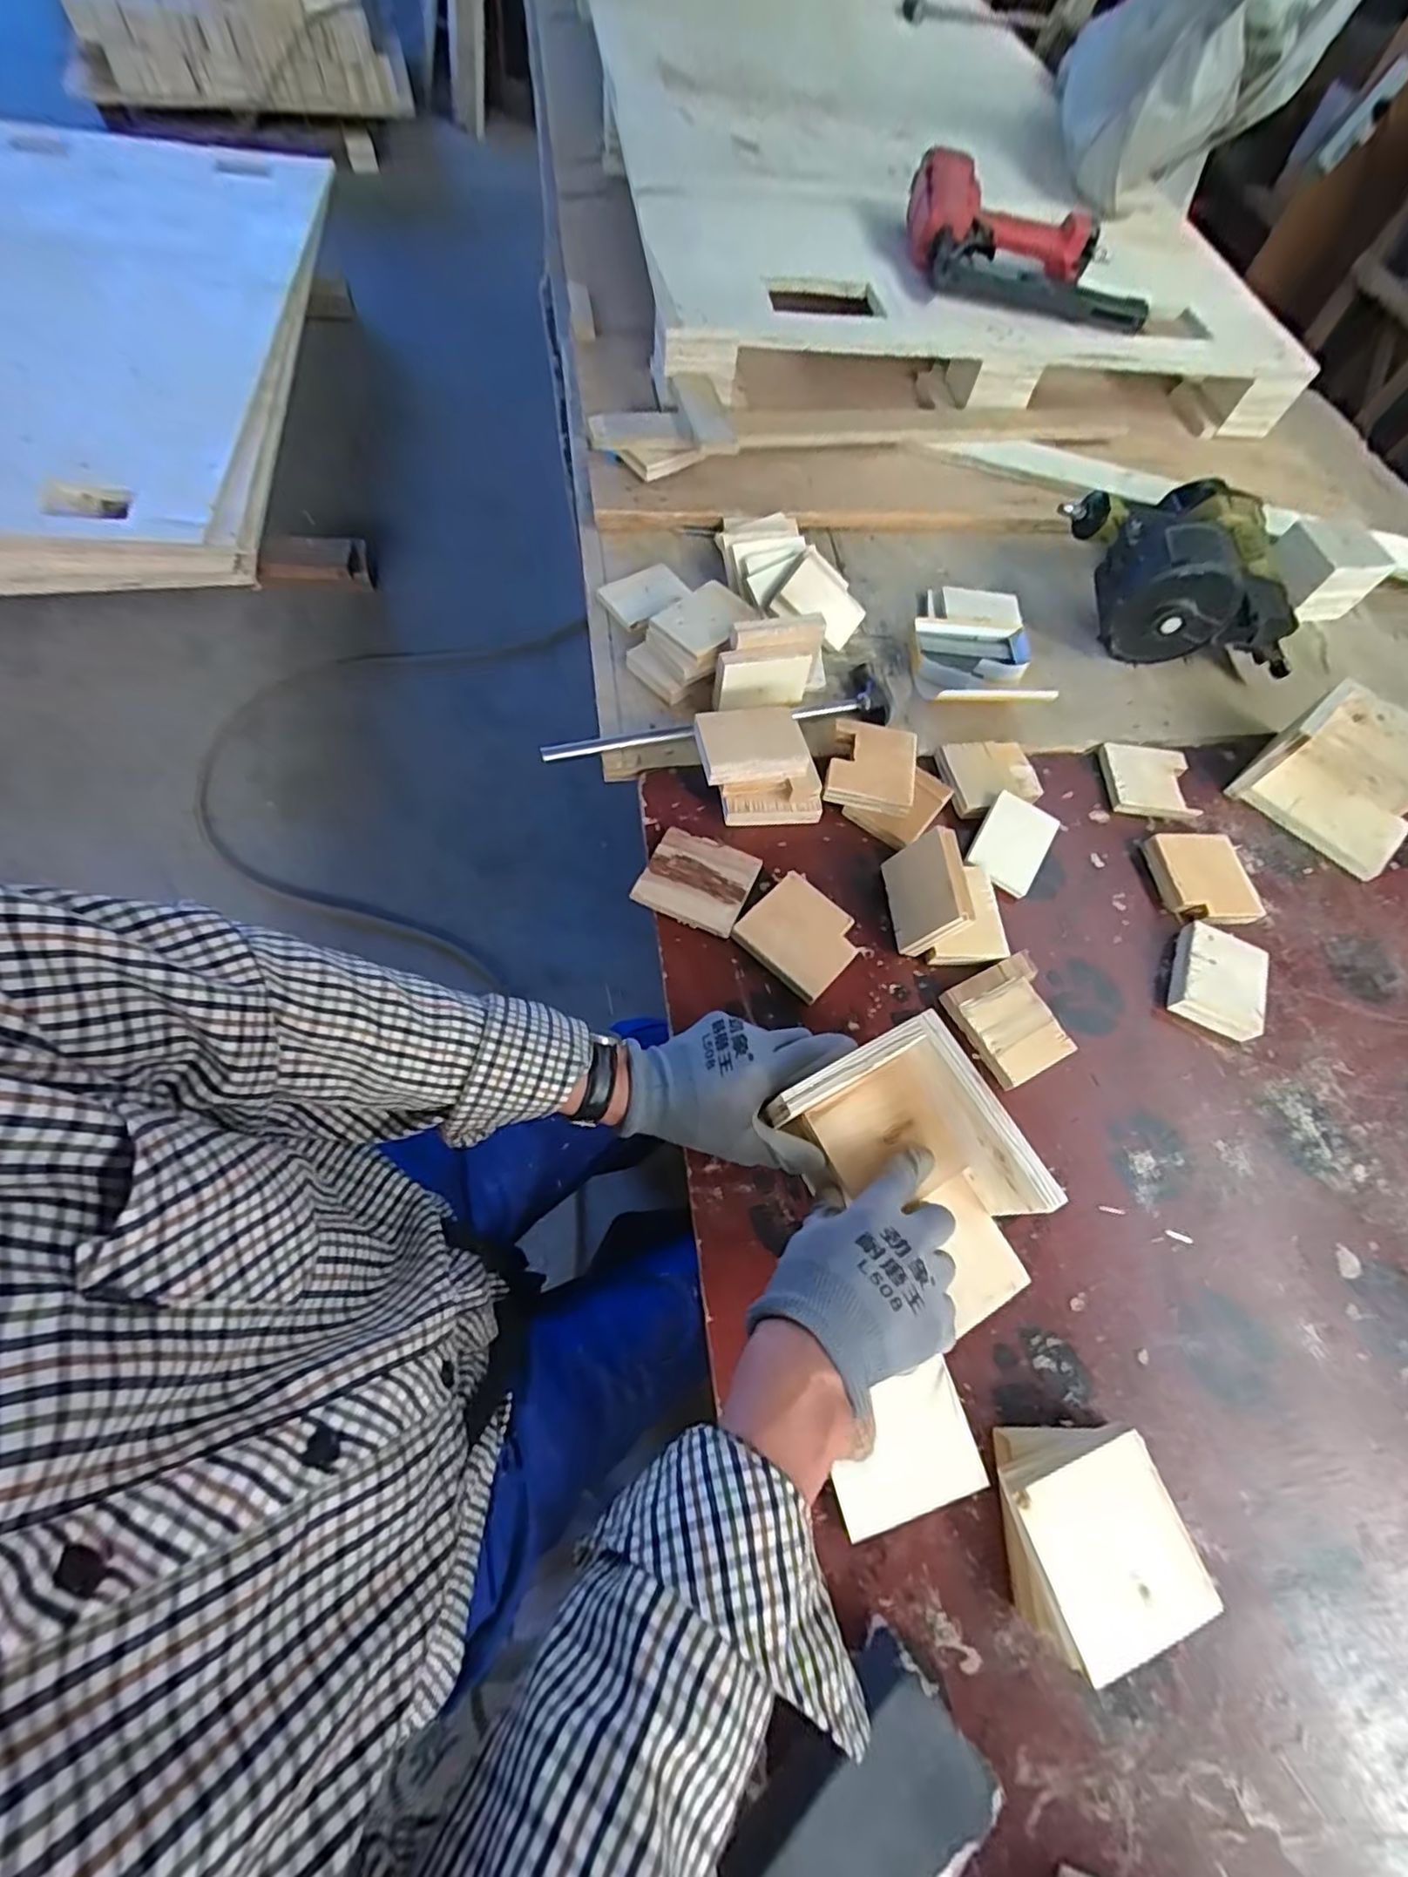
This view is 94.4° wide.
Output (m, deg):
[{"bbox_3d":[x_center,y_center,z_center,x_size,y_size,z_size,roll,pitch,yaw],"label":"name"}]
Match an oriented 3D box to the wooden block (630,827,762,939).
[{"bbox_3d":[-0.005,-0.051,0.578,0.091,0.018,0.085,22,65,7],"label":"wooden block"}]

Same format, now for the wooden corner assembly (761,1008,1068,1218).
[{"bbox_3d":[0.136,0.141,0.439,0.124,0.069,0.136,-23,68,-14],"label":"wooden corner assembly"}]

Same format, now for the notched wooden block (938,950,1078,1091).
[{"bbox_3d":[0.258,0.069,0.548,0.090,0.023,0.091,-24,68,-14],"label":"notched wooden block"}]

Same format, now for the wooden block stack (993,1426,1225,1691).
[{"bbox_3d":[0.236,0.360,0.396,0.099,0.044,0.101,-8,65,-7],"label":"wooden block stack"}]

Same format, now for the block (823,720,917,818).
[{"bbox_3d":[0.163,-0.166,0.630,0.081,0.028,0.091,15,65,-1],"label":"block"}]

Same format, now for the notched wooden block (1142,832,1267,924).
[{"bbox_3d":[0.483,-0.059,0.632,0.087,0.017,0.098,-1,64,-4],"label":"notched wooden block"}]

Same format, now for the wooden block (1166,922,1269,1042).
[{"bbox_3d":[0.456,0.038,0.578,0.071,0.026,0.089,26,66,9],"label":"wooden block"}]

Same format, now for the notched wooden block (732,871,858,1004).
[{"bbox_3d":[0.083,-0.001,0.560,0.090,0.024,0.084,41,69,15],"label":"notched wooden block"}]

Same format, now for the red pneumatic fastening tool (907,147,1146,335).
[{"bbox_3d":[0.442,-0.930,0.875,0.342,0.104,0.172,16,65,-1],"label":"red pneumatic fastening tool"}]

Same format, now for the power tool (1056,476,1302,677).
[{"bbox_3d":[0.548,-0.442,0.761,0.253,0.125,0.234,3,66,-7],"label":"power tool"}]

